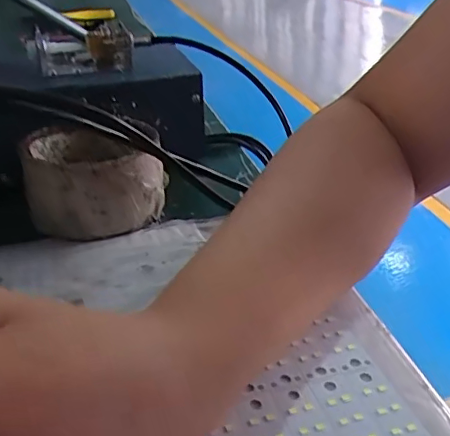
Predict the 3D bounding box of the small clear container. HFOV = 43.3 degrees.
[{"bbox_3d":[-0.099,-0.122,0.407,0.065,0.029,0.042,-9,31,-9],"label":"small clear container"}]

